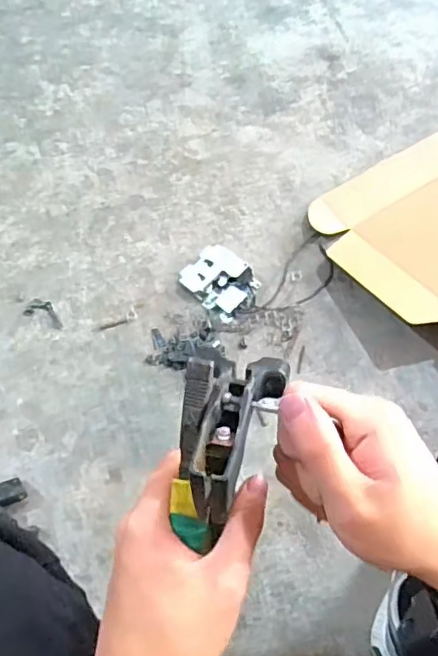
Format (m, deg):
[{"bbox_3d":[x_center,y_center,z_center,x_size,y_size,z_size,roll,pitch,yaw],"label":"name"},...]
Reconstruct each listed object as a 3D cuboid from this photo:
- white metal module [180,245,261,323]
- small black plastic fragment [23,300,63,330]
[{"bbox_3d":[0.004,-0.076,0.947,0.099,0.030,0.127,-40,71,-15],"label":"white metal module"},{"bbox_3d":[-0.286,-0.025,0.946,0.071,0.004,0.034,21,68,10],"label":"small black plastic fragment"}]

